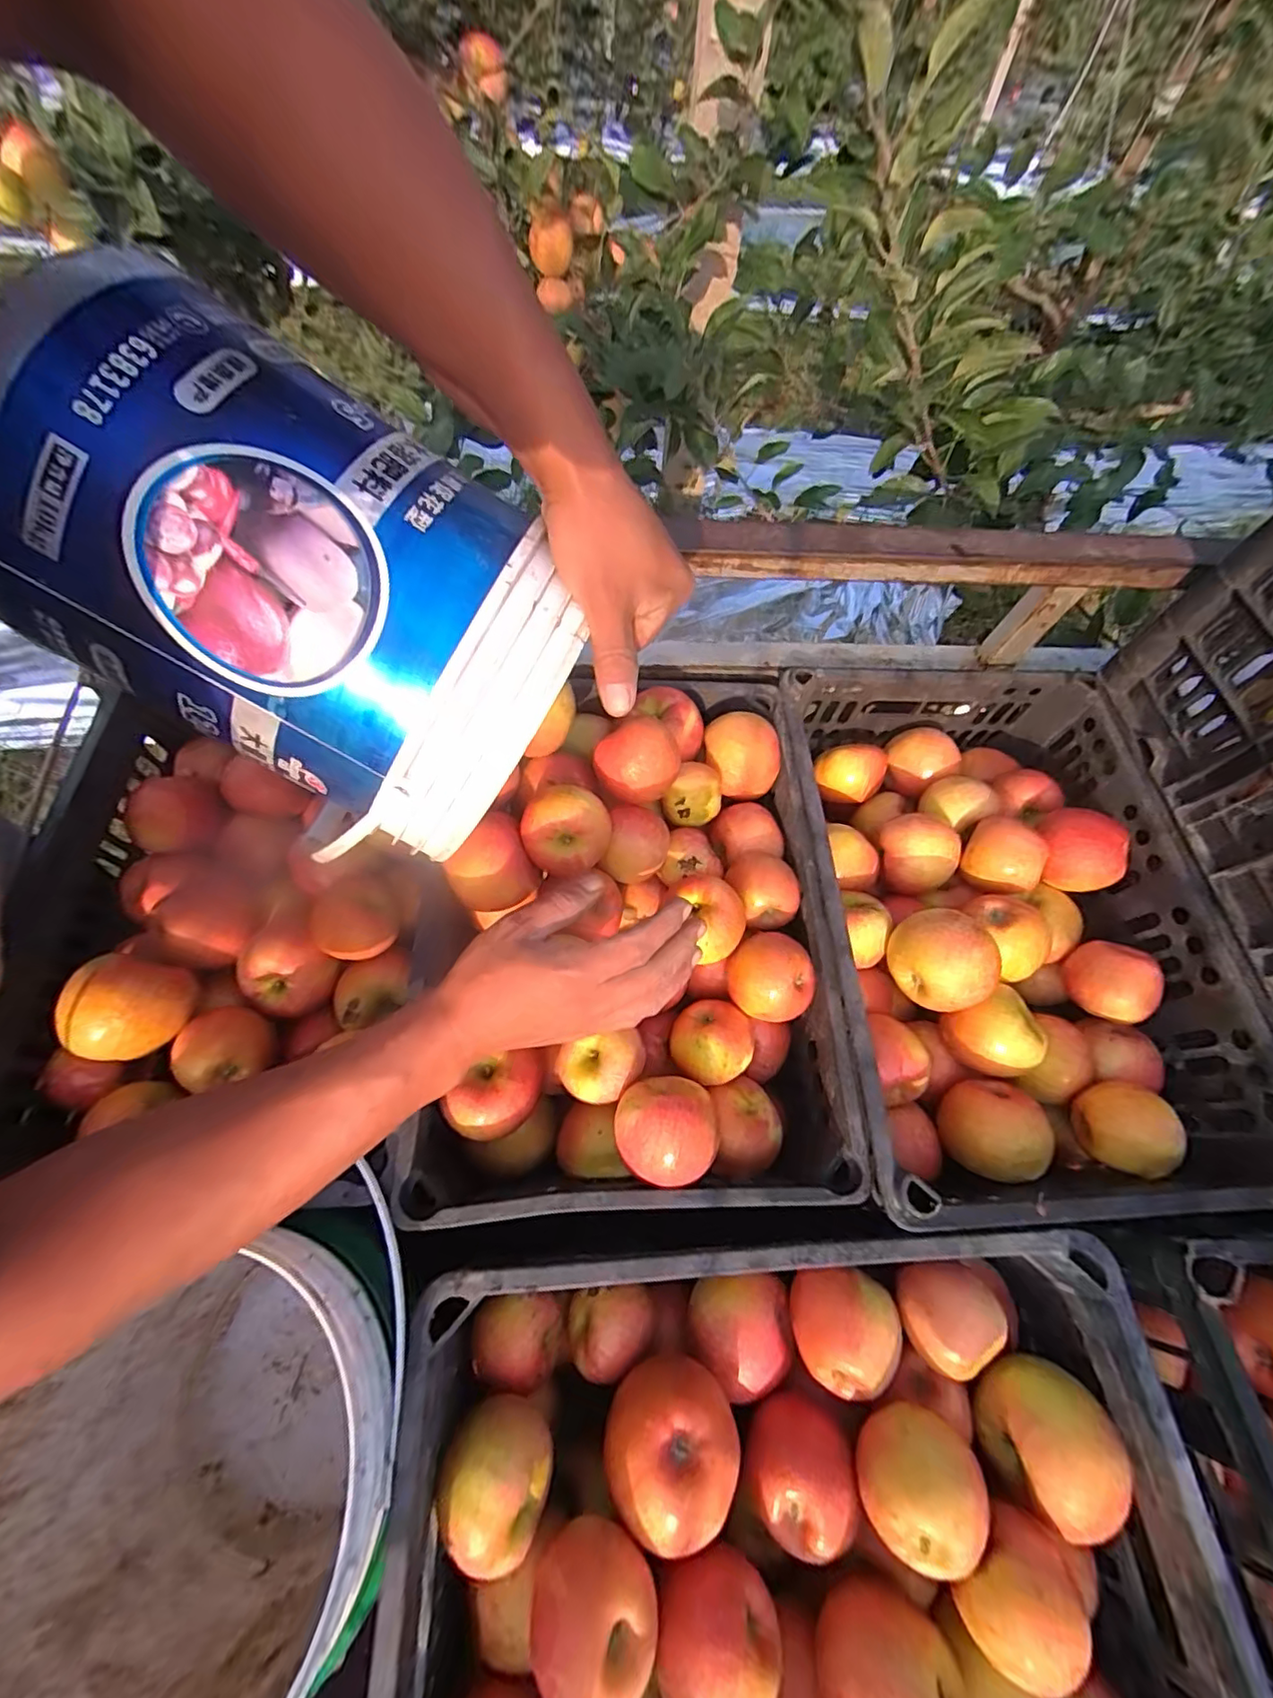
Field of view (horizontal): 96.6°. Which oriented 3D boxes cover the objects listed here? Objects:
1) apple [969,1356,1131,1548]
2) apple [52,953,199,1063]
[{"bbox_3d":[0.284,0.407,0.391,0.079,0.063,0.086,1,60,-2],"label":"apple"},{"bbox_3d":[-0.413,0.132,0.466,0.073,0.072,0.080,1,60,-2],"label":"apple"}]

